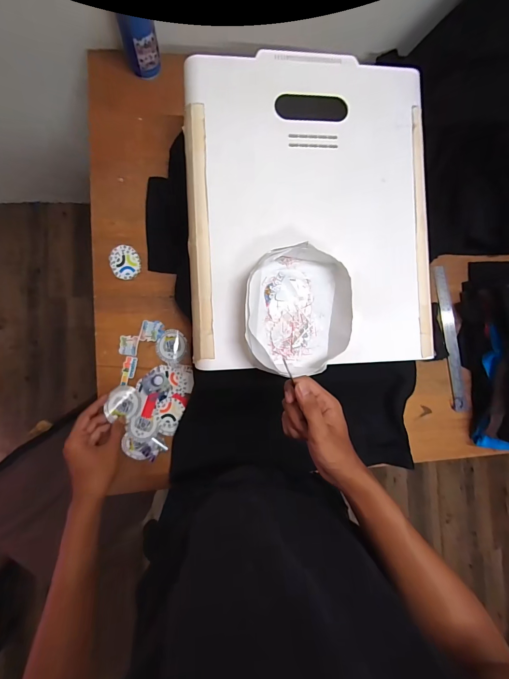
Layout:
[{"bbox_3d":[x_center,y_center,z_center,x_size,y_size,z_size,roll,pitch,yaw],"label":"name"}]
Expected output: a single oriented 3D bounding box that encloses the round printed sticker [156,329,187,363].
[{"bbox_3d":[-0.165,0.013,0.669,0.059,0.010,0.064,1,86,-7],"label":"round printed sticker"}]

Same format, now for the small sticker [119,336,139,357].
[{"bbox_3d":[-0.247,0.012,0.656,0.034,0.004,0.039,11,84,-6],"label":"small sticker"}]

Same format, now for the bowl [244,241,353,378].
[{"bbox_3d":[0.065,-0.041,0.511,0.156,0.053,0.185,-3,88,-8],"label":"bowl"}]

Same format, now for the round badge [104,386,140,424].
[{"bbox_3d":[-0.229,0.110,0.582,0.056,0.008,0.054,-15,90,-35],"label":"round badge"}]

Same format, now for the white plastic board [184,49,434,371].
[{"bbox_3d":[0.093,-0.213,0.548,0.395,0.034,0.501,-2,86,-7],"label":"white plastic board"}]

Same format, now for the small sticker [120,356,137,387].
[{"bbox_3d":[-0.246,0.062,0.652,0.022,0.004,0.057,13,81,-14],"label":"small sticker"}]

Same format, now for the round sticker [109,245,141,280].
[{"bbox_3d":[-0.258,-0.154,0.667,0.057,0.004,0.068,-6,86,-7],"label":"round sticker"}]

